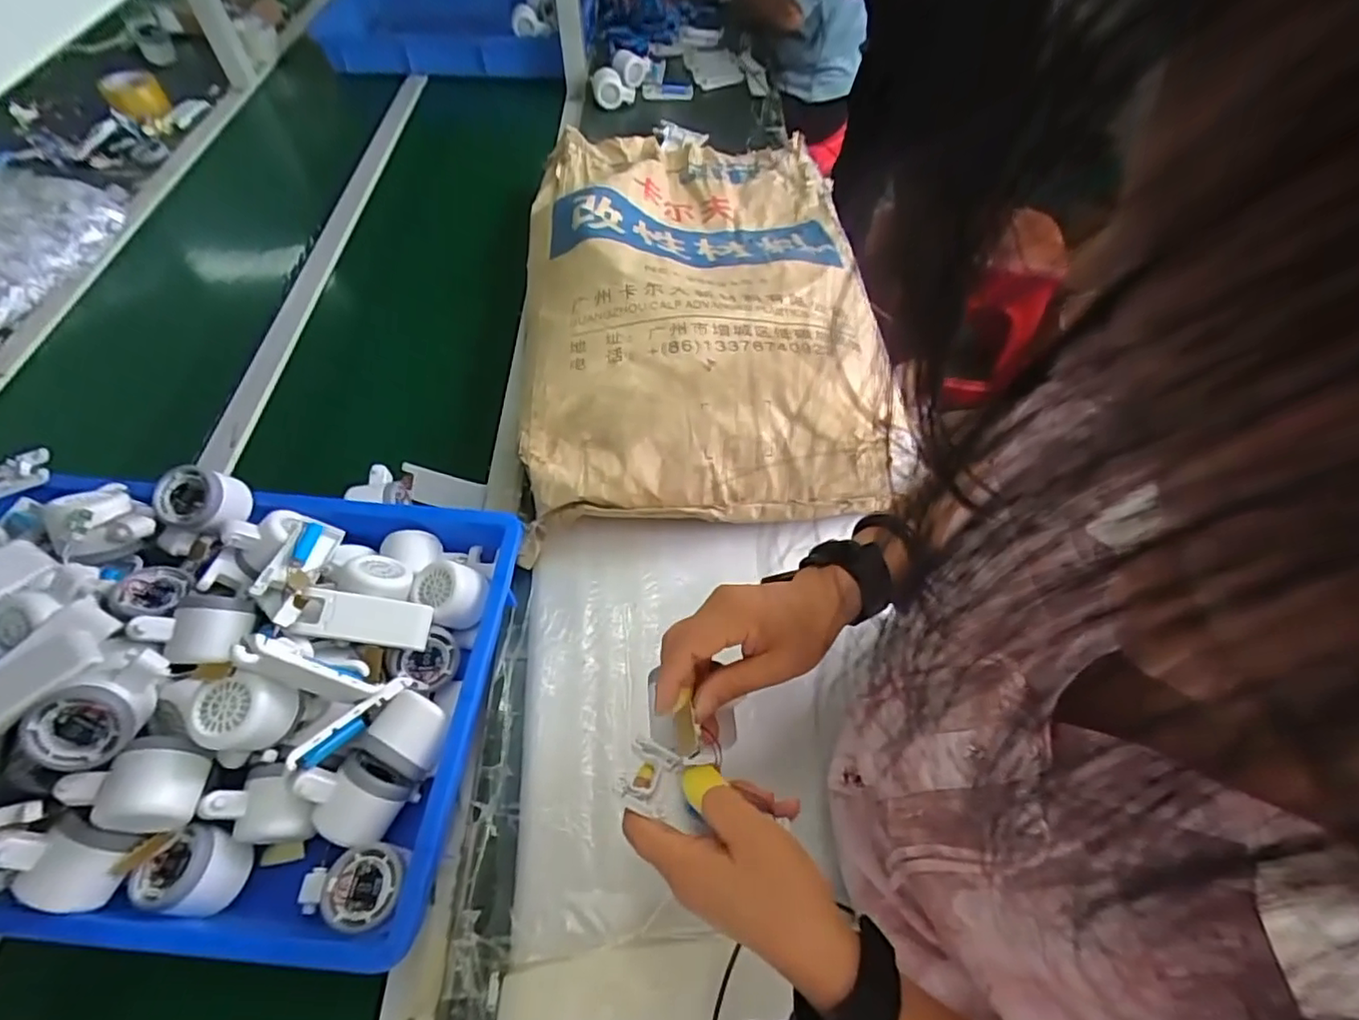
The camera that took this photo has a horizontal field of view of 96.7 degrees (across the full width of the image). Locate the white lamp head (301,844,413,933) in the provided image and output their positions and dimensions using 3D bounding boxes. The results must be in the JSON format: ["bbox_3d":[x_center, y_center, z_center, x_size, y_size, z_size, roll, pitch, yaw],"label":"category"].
[{"bbox_3d":[-0.245,0.289,0.466,0.078,0.054,0.053,4,57,1],"label":"white lamp head"}]

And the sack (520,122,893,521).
[{"bbox_3d":[0.029,-0.307,0.822,0.435,0.122,0.718,-2,57,-3],"label":"sack"}]

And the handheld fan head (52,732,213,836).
[{"bbox_3d":[-0.401,0.208,0.454,0.079,0.060,0.059,-3,57,-4],"label":"handheld fan head"}]

